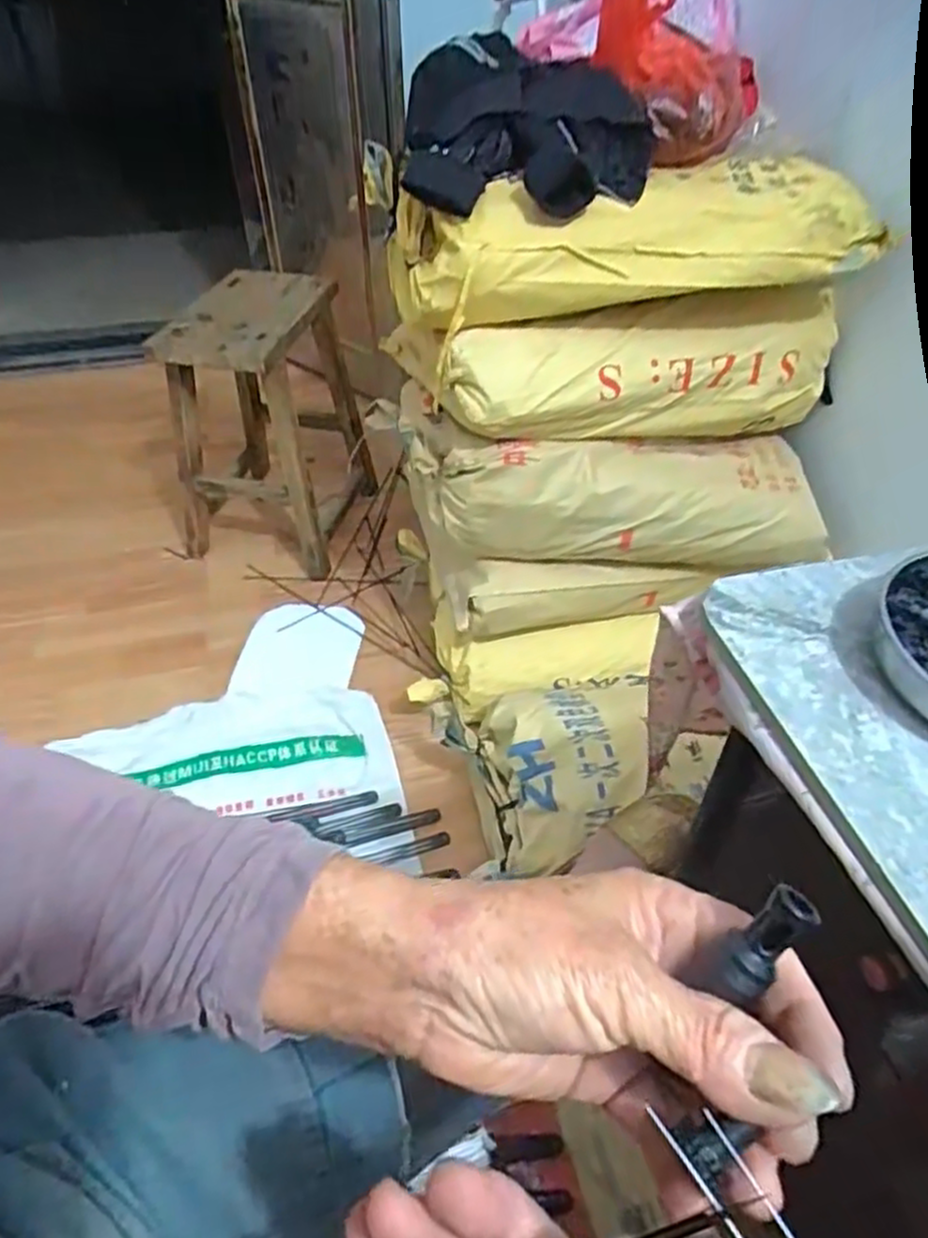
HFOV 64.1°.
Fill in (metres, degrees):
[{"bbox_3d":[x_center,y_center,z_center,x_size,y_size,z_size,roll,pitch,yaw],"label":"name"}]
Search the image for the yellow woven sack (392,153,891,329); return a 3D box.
[{"bbox_3d":[0.221,-0.497,0.976,0.620,0.135,0.230,-7,44,-8],"label":"yellow woven sack"}]

